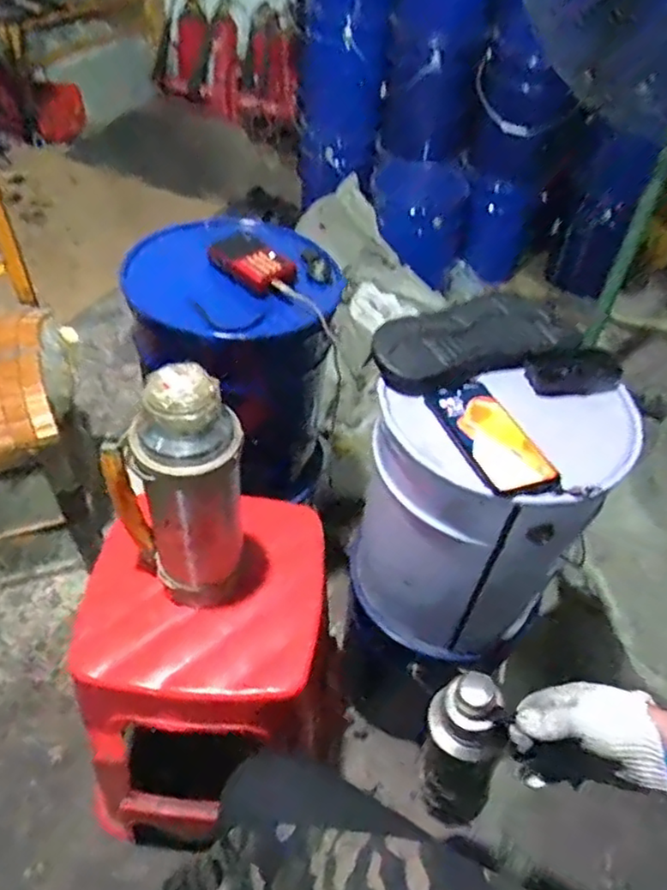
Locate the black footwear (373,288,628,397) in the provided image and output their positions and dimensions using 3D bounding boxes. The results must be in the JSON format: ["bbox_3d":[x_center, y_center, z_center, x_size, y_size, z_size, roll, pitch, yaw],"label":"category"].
[{"bbox_3d":[0.199,-0.128,0.794,0.307,0.060,0.137,-4,46,-7],"label":"black footwear"}]

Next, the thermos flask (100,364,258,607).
[{"bbox_3d":[-0.168,0.063,0.708,0.141,0.317,0.098,-15,49,-17],"label":"thermos flask"}]

